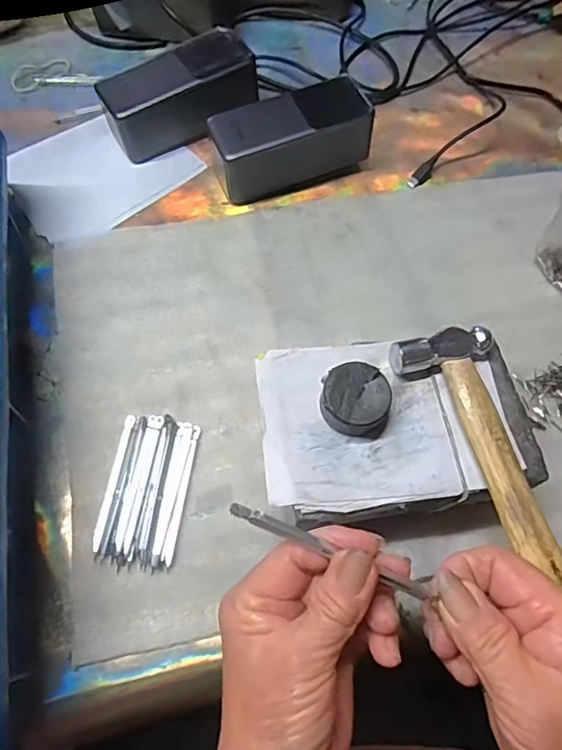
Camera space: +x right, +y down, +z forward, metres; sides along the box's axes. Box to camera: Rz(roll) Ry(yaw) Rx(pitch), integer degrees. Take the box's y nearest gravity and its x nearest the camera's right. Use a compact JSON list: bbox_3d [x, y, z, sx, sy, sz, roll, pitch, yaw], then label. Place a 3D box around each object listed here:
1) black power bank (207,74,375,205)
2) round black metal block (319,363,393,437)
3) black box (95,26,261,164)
[{"bbox_3d":[0.009,-0.195,0.447,0.128,0.054,0.054,-20,70,-11],"label":"black power bank"},{"bbox_3d":[0.043,0.014,0.306,0.040,0.020,0.038,1,66,-2],"label":"round black metal block"},{"bbox_3d":[-0.085,-0.237,0.458,0.130,0.060,0.058,-28,71,-14],"label":"black box"}]

